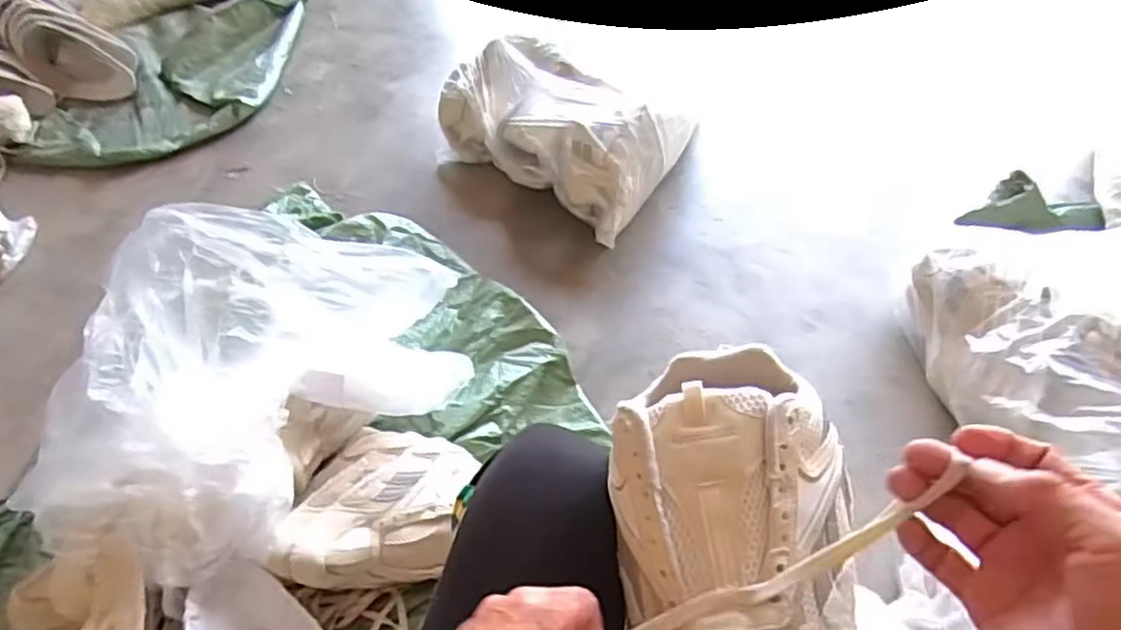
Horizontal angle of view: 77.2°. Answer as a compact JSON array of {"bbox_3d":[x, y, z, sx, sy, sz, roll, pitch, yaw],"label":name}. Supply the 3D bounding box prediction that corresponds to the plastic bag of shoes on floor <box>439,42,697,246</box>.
[{"bbox_3d":[-0.017,-0.316,1.231,0.437,0.191,0.214,33,60,27],"label":"plastic bag of shoes on floor"}]

